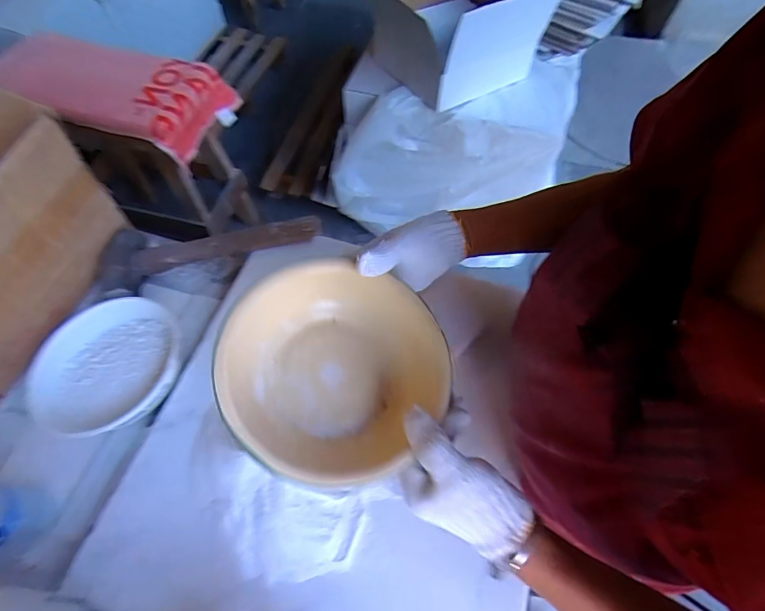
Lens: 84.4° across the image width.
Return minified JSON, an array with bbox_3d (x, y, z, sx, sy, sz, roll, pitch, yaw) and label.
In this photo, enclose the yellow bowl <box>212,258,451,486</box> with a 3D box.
[{"bbox_3d":[-0.037,0.052,0.371,0.187,0.069,0.185,0,60,-1],"label":"yellow bowl"}]

